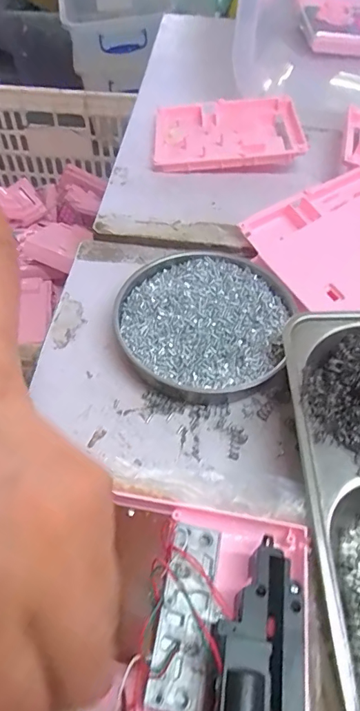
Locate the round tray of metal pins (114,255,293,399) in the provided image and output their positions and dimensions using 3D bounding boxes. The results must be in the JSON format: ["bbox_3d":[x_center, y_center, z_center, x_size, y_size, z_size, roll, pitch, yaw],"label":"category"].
[{"bbox_3d":[0.016,-0.028,0.351,0.129,0.023,0.122,1,53,-1],"label":"round tray of metal pins"}]

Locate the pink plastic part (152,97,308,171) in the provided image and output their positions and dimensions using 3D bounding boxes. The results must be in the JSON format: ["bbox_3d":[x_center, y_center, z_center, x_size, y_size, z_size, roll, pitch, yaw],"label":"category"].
[{"bbox_3d":[0.051,-0.251,0.507,0.160,0.032,0.134,1,53,-1],"label":"pink plastic part"}]

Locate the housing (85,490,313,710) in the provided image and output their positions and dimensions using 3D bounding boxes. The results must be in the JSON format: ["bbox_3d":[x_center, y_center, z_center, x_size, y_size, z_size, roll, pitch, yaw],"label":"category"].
[{"bbox_3d":[-0.019,0.125,0.194,0.150,0.040,0.130,10,53,4],"label":"housing"}]

